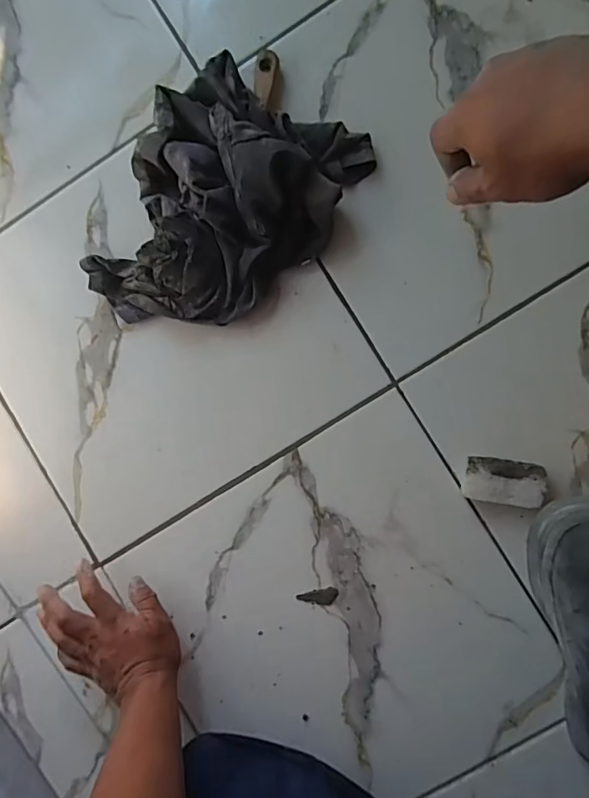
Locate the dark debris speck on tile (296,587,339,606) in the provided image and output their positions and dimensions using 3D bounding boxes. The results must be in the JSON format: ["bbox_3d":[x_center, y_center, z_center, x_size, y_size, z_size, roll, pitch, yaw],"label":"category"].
[{"bbox_3d":[0.027,0.227,0.580,0.046,0.004,0.019,-15,89,4],"label":"dark debris speck on tile"}]

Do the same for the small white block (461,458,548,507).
[{"bbox_3d":[0.227,0.089,0.552,0.081,0.024,0.046,8,90,4],"label":"small white block"}]

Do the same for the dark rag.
[{"bbox_3d":[-0.079,-0.204,0.548,0.229,0.070,0.295,28,92,4],"label":"dark rag"}]

